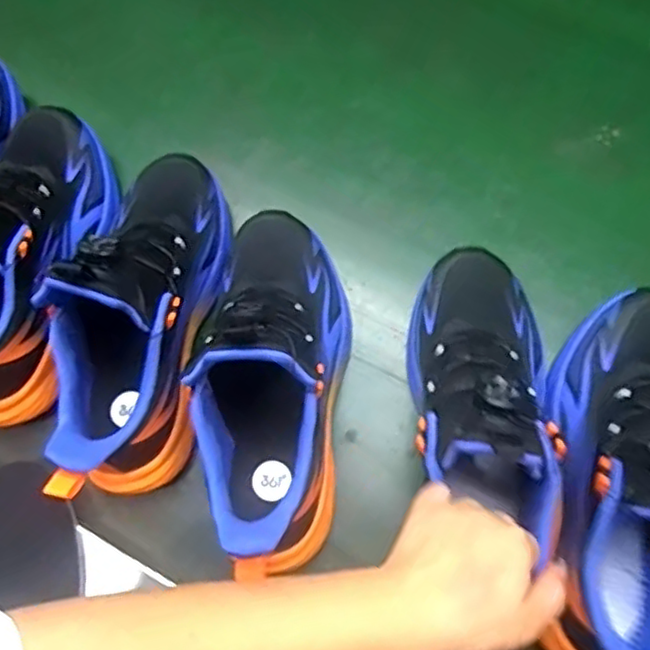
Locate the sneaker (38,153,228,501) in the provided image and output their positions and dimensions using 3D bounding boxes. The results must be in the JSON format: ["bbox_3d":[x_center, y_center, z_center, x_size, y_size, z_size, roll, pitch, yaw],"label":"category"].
[{"bbox_3d":[-0.129,-0.013,0.466,0.090,0.131,0.259,8,74,5],"label":"sneaker"}]

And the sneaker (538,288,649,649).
[{"bbox_3d":[0.194,0.093,0.414,0.093,0.125,0.263,10,75,5],"label":"sneaker"}]

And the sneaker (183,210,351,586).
[{"bbox_3d":[-0.033,0.024,0.450,0.086,0.145,0.245,5,74,4],"label":"sneaker"}]

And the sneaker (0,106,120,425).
[{"bbox_3d":[-0.233,-0.063,0.484,0.108,0.110,0.260,5,74,4],"label":"sneaker"}]

